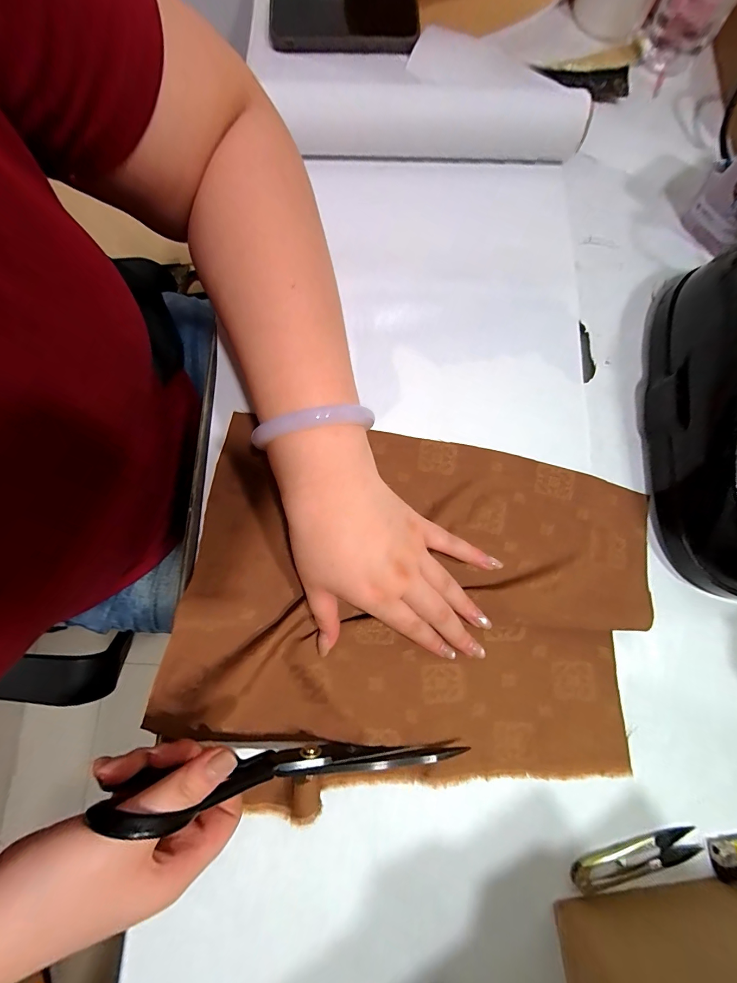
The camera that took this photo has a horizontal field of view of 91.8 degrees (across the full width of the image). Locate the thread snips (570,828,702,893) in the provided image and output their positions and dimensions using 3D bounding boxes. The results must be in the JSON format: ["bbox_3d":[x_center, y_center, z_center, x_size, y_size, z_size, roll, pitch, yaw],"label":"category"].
[{"bbox_3d":[0.200,0.274,0.266,0.098,0.005,0.021,-13,79,-4],"label":"thread snips"}]

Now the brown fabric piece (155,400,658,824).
[{"bbox_3d":[0.034,0.097,0.291,0.372,0.021,0.290,11,78,1],"label":"brown fabric piece"}]

